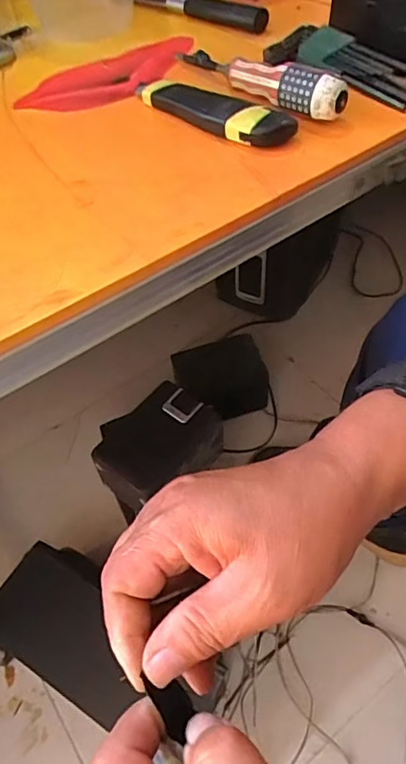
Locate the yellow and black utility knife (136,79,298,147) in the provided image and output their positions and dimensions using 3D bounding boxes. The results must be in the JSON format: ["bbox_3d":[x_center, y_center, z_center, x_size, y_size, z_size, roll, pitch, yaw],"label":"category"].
[{"bbox_3d":[0.004,-0.224,0.417,0.148,0.024,0.030,33,64,24],"label":"yellow and black utility knife"}]

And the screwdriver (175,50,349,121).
[{"bbox_3d":[0.045,-0.260,0.434,0.032,0.031,0.178,-37,56,-20],"label":"screwdriver"}]

